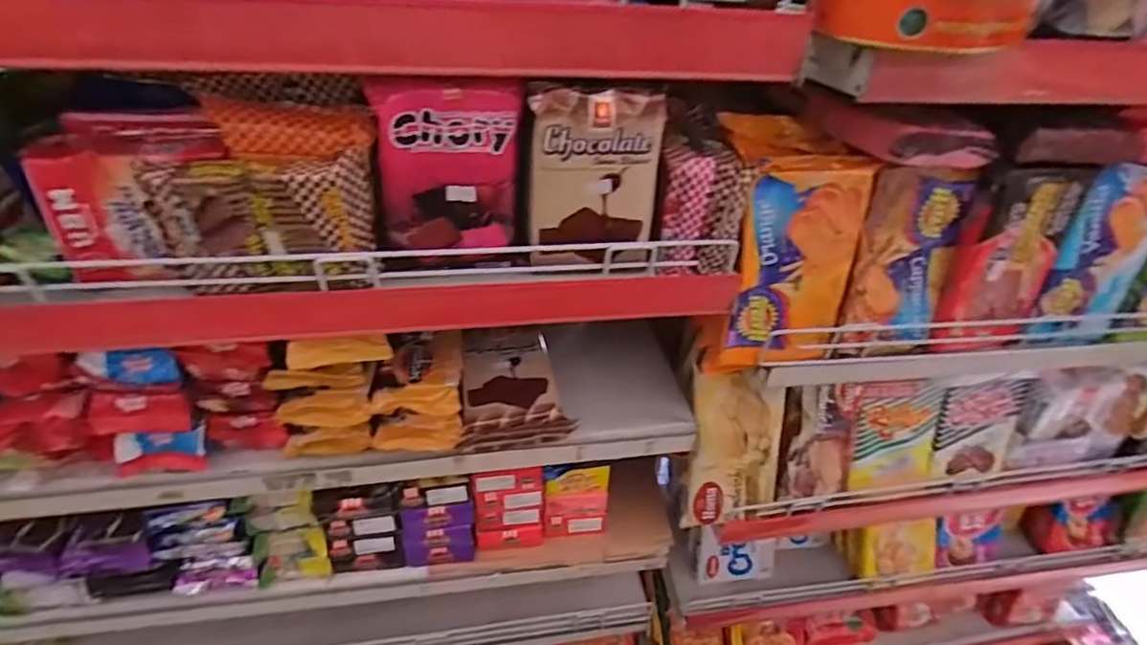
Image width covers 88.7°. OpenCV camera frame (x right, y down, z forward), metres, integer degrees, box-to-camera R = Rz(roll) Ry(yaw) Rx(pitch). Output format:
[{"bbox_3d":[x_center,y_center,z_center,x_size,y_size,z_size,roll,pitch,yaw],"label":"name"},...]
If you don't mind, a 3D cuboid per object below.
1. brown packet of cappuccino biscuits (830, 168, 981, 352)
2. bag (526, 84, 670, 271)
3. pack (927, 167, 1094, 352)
[{"bbox_3d":[0.312,-0.055,0.556,0.113,0.175,0.026,-3,26,-13],"label":"brown packet of cappuccino biscuits"},{"bbox_3d":[0.020,-0.107,0.454,0.102,0.137,0.023,-1,37,-8],"label":"bag"},{"bbox_3d":[0.415,-0.058,0.557,0.099,0.181,0.032,-8,38,-16],"label":"pack"}]

